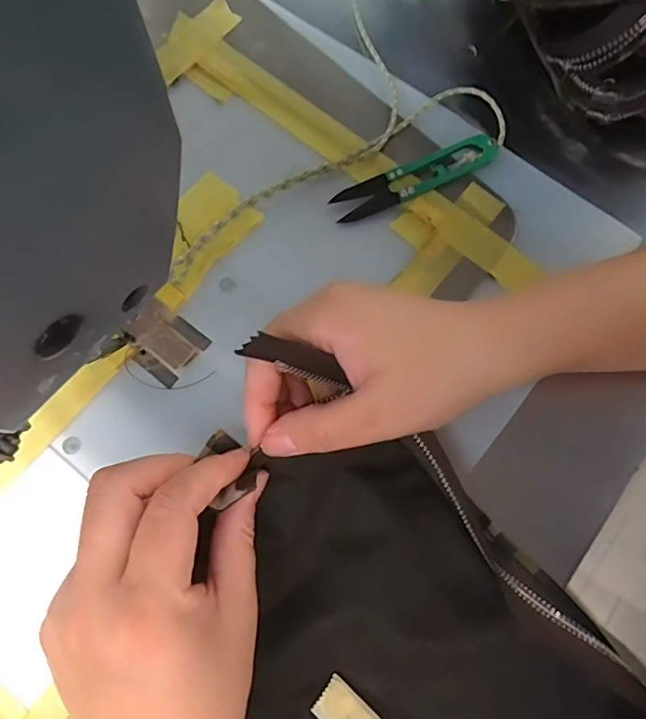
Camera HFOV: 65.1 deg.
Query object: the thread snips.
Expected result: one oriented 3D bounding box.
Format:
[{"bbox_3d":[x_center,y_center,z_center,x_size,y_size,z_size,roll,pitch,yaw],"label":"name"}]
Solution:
[{"bbox_3d":[0.056,-0.111,0.305,0.106,0.008,0.024,-25,75,-8],"label":"thread snips"}]

